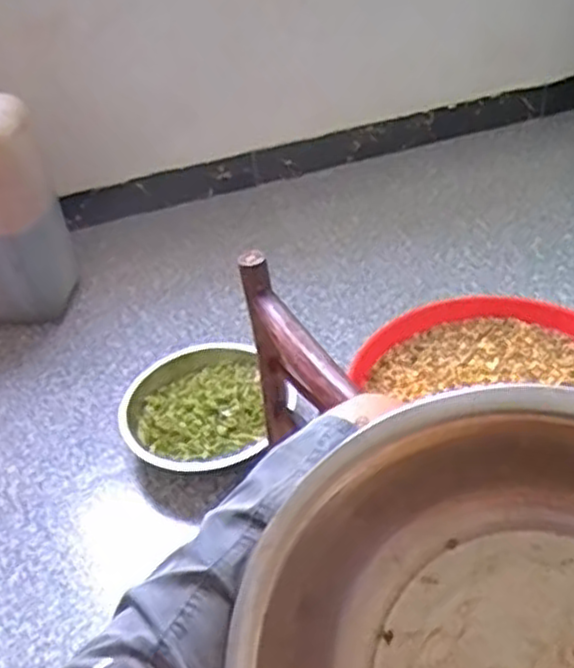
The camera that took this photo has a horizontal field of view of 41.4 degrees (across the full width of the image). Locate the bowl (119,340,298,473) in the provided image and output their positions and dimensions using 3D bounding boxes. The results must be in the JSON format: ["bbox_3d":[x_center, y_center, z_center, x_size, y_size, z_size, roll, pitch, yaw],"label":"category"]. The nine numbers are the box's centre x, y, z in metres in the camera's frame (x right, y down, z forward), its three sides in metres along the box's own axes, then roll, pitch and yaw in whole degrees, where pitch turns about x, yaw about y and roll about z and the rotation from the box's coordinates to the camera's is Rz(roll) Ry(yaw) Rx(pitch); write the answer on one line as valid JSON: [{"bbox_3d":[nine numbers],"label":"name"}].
[{"bbox_3d":[-0.125,0.120,1.226,0.250,0.063,0.251,-4,40,4],"label":"bowl"}]

